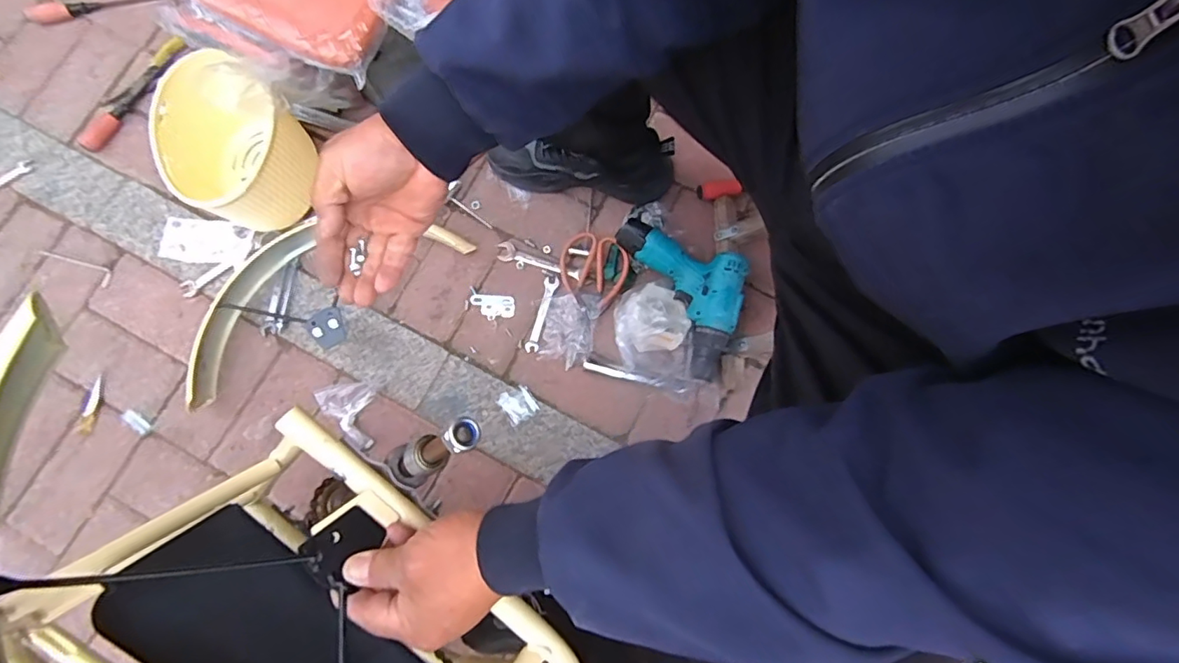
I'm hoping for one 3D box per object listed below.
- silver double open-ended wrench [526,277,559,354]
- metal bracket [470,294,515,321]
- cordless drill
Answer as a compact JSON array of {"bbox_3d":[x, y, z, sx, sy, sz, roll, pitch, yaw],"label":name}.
[{"bbox_3d":[-0.072,-0.026,0.835,0.021,0.010,0.118,16,78,2],"label":"silver double open-ended wrench"},{"bbox_3d":[-0.148,-0.037,0.845,0.067,0.005,0.038,5,78,0],"label":"metal bracket"},{"bbox_3d":[0.153,-0.067,0.806,0.132,0.071,0.253,-26,80,-6],"label":"cordless drill"}]

